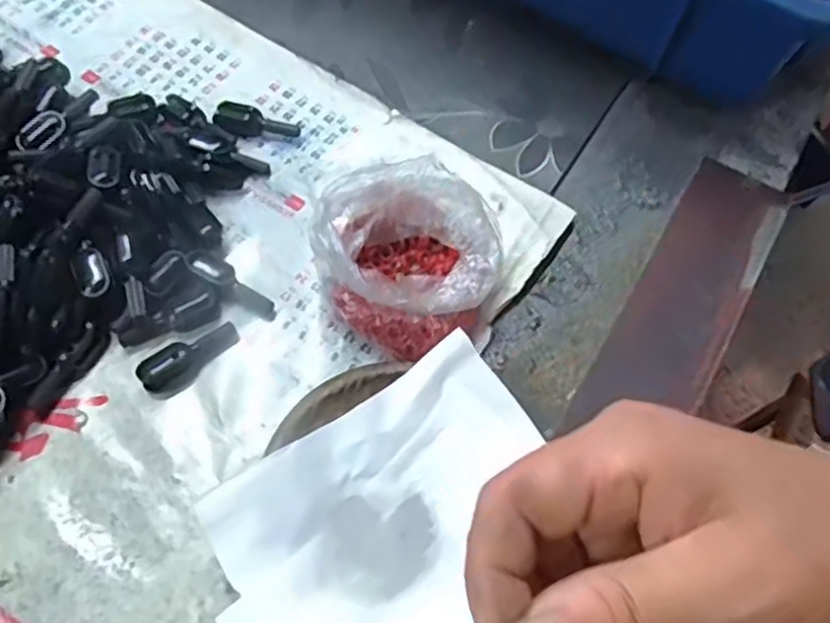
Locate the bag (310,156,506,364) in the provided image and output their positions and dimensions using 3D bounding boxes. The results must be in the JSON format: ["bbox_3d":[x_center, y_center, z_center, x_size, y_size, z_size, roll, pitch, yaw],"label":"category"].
[{"bbox_3d":[-0.001,-0.024,0.306,0.083,0.041,0.080,-25,68,-15],"label":"bag"}]

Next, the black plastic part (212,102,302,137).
[{"bbox_3d":[-0.080,-0.094,0.353,0.042,0.010,0.014,14,64,4],"label":"black plastic part"}]

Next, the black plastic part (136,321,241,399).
[{"bbox_3d":[-0.095,0.019,0.296,0.043,0.011,0.017,-38,72,-19],"label":"black plastic part"}]

